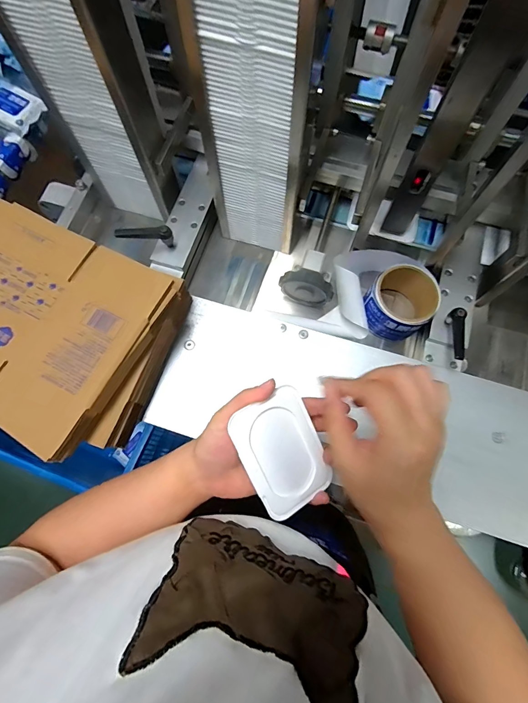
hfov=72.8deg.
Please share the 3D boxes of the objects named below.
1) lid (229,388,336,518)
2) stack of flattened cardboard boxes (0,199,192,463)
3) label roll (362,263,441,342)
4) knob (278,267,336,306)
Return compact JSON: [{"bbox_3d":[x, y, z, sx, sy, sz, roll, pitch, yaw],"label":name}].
[{"bbox_3d":[0.018,0.092,0.324,0.071,0.004,0.107,-28,102,-17],"label":"lid"},{"bbox_3d":[-0.253,-0.028,0.420,0.264,0.087,0.220,22,74,7],"label":"stack of flattened cardboard boxes"},{"bbox_3d":[0.192,-0.067,0.502,0.095,0.063,0.087,0,72,0],"label":"label roll"},{"bbox_3d":[0.060,-0.091,0.506,0.073,0.069,0.025,17,73,6],"label":"knob"}]

